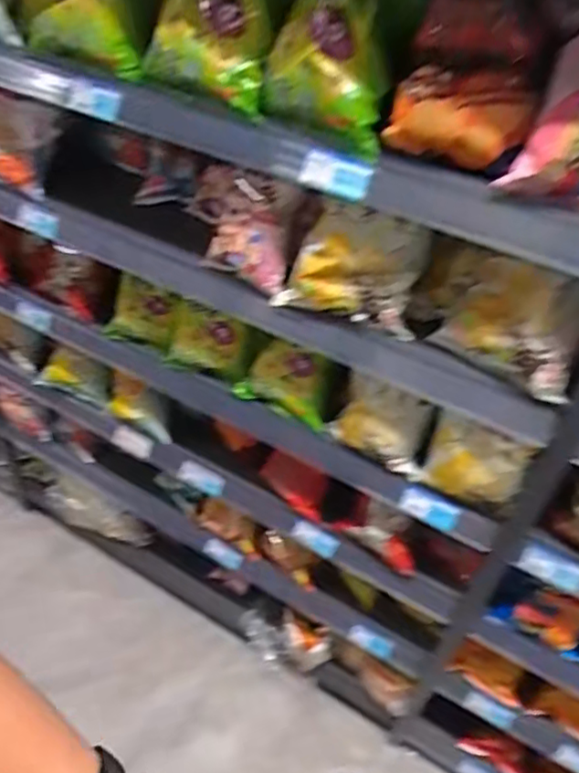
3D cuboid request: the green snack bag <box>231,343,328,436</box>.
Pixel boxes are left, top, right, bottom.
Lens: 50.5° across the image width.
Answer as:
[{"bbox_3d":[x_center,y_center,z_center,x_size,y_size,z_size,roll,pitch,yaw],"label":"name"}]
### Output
[{"bbox_3d":[-0.006,-0.012,0.983,0.165,0.137,0.047,26,46,20],"label":"green snack bag"}]

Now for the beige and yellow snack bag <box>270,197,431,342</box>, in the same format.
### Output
[{"bbox_3d":[0.076,-0.150,0.776,0.184,0.144,0.047,12,43,6],"label":"beige and yellow snack bag"}]

